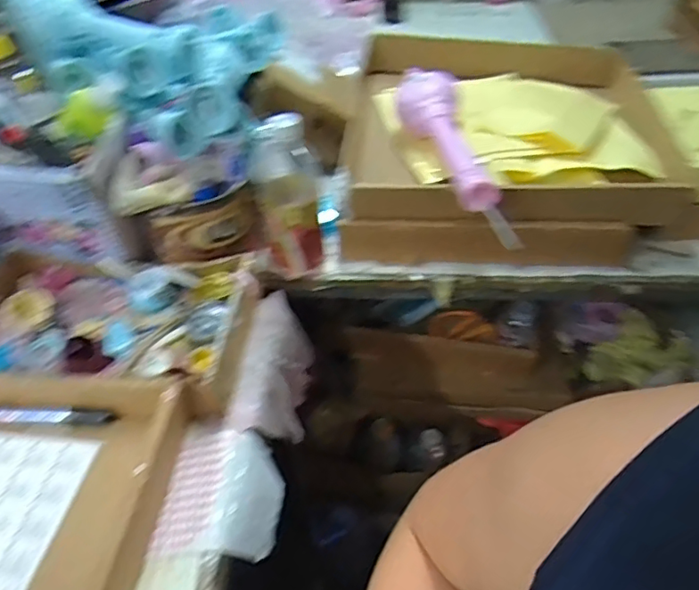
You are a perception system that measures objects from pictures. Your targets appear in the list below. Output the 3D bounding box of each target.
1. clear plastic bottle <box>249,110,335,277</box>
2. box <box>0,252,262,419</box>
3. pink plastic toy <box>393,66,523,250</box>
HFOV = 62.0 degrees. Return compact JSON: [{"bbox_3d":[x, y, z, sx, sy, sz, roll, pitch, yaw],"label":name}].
[{"bbox_3d":[-0.069,-0.122,0.679,0.081,0.178,0.095,-5,43,-4],"label":"clear plastic bottle"},{"bbox_3d":[-0.255,0.026,0.618,0.297,0.044,0.194,6,43,7],"label":"box"},{"bbox_3d":[0.129,-0.188,0.715,0.084,0.067,0.356,-9,43,-9],"label":"pink plastic toy"}]

